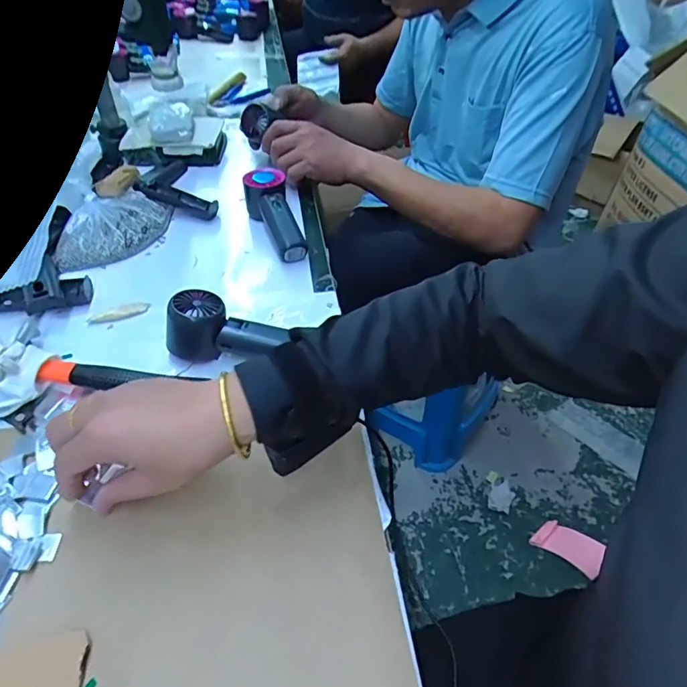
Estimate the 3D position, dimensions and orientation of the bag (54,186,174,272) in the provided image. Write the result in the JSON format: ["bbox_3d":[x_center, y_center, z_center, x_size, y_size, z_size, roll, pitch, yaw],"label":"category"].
[{"bbox_3d":[-0.300,-0.148,0.633,0.113,0.023,0.152,8,47,7],"label":"bag"}]

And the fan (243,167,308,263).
[{"bbox_3d":[-0.093,-0.169,0.646,0.058,0.056,0.162,-10,48,-11],"label":"fan"}]

